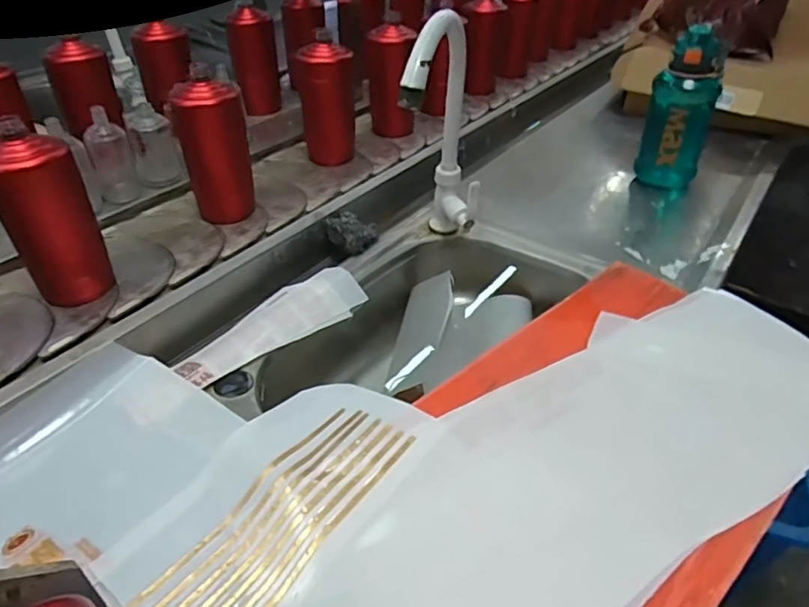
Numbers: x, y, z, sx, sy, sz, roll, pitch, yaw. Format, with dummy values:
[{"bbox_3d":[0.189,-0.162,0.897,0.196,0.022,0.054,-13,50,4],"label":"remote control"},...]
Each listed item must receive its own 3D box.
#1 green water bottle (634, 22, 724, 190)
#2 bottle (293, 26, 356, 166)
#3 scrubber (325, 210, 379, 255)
[{"bbox_3d":[0.429,-0.297,0.884,0.073,0.231,0.073,-11,41,-15],"label":"green water bottle"},{"bbox_3d":[-0.119,-0.316,0.892,0.084,0.175,0.069,-2,40,-5],"label":"bottle"},{"bbox_3d":[-0.067,-0.098,0.777,0.059,0.033,0.058,0,41,0],"label":"scrubber"}]

